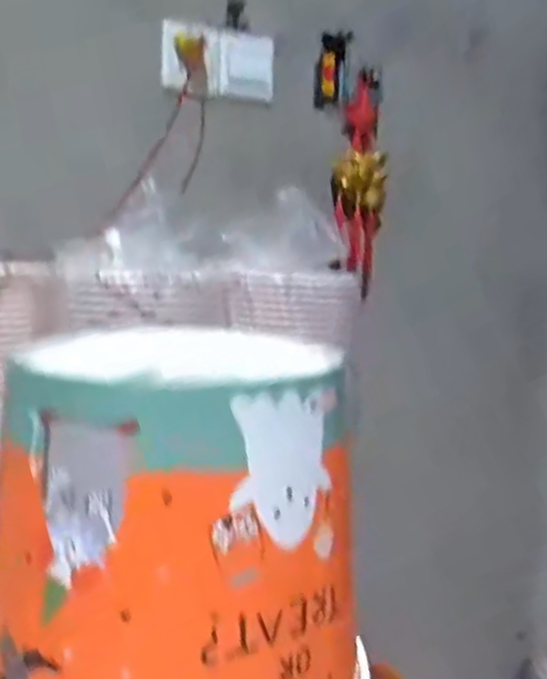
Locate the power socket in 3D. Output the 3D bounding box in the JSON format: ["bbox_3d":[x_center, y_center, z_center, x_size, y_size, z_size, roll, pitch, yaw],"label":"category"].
[{"bbox_3d":[-0.072,-0.385,0.978,0.173,0.089,0.052,-7,12,-43],"label":"power socket"}]

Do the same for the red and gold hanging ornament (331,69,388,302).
[{"bbox_3d":[0.140,-0.252,1.128,0.079,0.322,0.076,4,9,11],"label":"red and gold hanging ornament"}]

